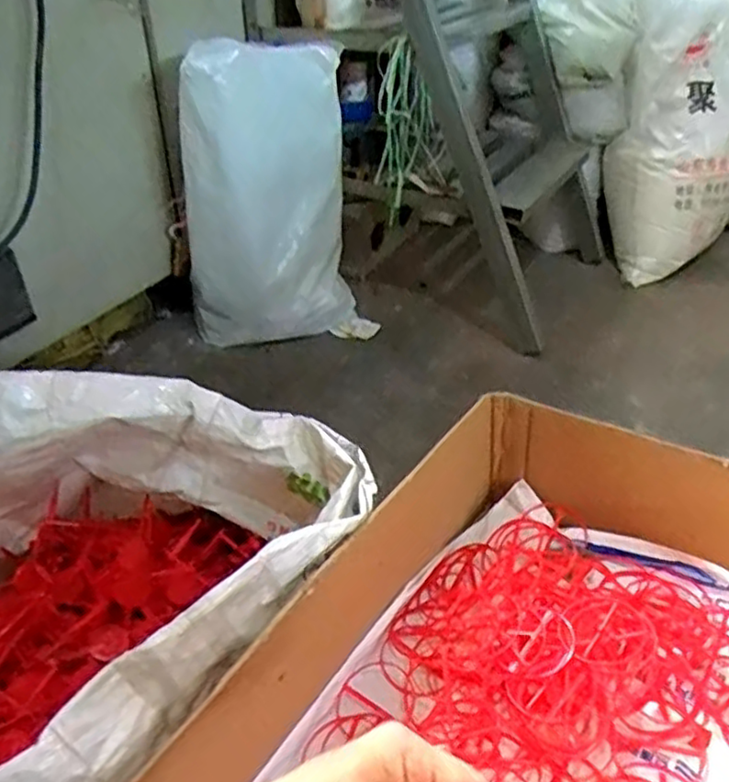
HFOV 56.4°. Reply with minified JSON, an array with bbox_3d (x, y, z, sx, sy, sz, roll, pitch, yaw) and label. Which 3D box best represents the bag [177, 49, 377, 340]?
[{"bbox_3d":[-0.205,-0.384,1.450,0.375,0.601,0.189,-9,38,-12],"label":"bag"}]

